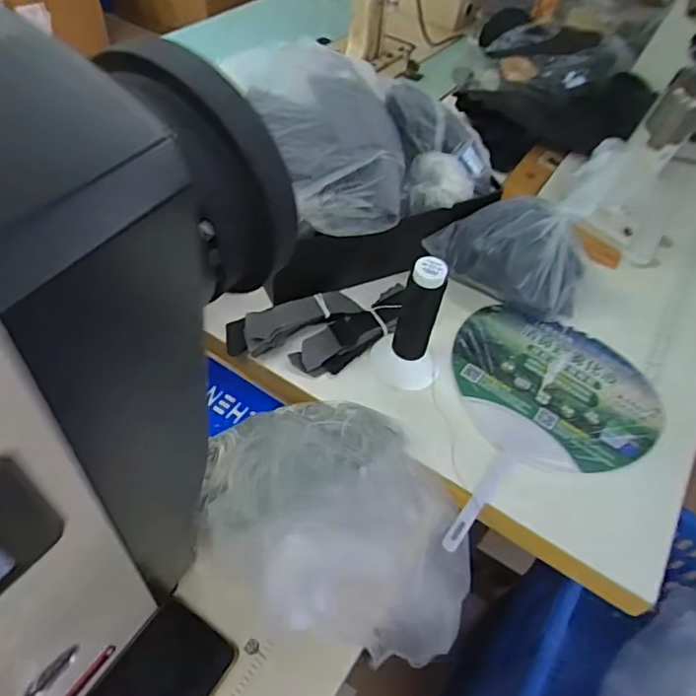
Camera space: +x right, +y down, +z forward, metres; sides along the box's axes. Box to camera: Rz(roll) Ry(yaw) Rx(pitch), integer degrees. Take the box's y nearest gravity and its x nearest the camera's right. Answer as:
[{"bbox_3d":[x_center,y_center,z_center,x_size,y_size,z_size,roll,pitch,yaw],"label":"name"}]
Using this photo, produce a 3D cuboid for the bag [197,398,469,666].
[{"bbox_3d":[-0.003,0.144,0.480,0.251,0.114,0.199,27,55,17],"label":"bag"}]

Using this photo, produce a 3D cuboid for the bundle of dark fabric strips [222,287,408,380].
[{"bbox_3d":[-0.024,-0.024,0.605,0.202,0.023,0.097,-22,57,-20],"label":"bundle of dark fabric strips"}]

